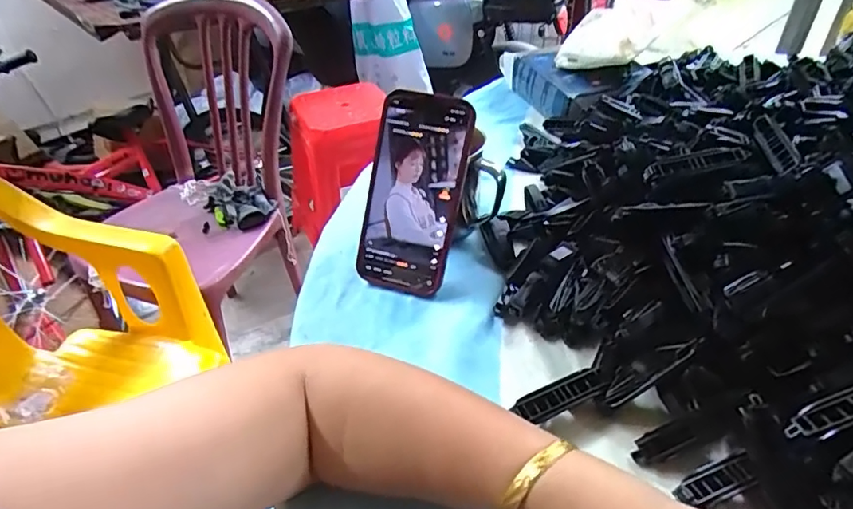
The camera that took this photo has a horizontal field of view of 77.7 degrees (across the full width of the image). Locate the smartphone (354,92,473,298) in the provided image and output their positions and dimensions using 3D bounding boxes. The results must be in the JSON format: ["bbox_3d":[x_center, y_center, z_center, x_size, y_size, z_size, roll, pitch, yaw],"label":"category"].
[{"bbox_3d":[-0.011,-0.048,0.436,0.075,0.161,0.010,14,12,14],"label":"smartphone"}]

